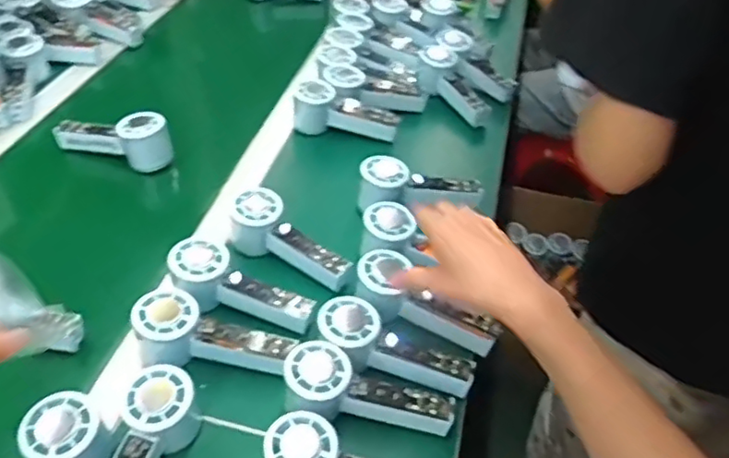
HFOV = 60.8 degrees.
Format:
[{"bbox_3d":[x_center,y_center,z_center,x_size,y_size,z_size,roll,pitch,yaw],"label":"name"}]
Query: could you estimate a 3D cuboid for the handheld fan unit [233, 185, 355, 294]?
[{"bbox_3d":[-0.084,0.014,0.677,0.145,0.057,0.055,33,51,24],"label":"handheld fan unit"}]

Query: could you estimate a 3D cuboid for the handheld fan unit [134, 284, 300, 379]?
[{"bbox_3d":[-0.142,0.105,0.574,0.143,0.051,0.067,13,46,8],"label":"handheld fan unit"}]

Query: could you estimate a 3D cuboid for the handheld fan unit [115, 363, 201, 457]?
[{"bbox_3d":[-0.188,0.187,0.495,0.052,0.063,0.148,18,47,12],"label":"handheld fan unit"}]

